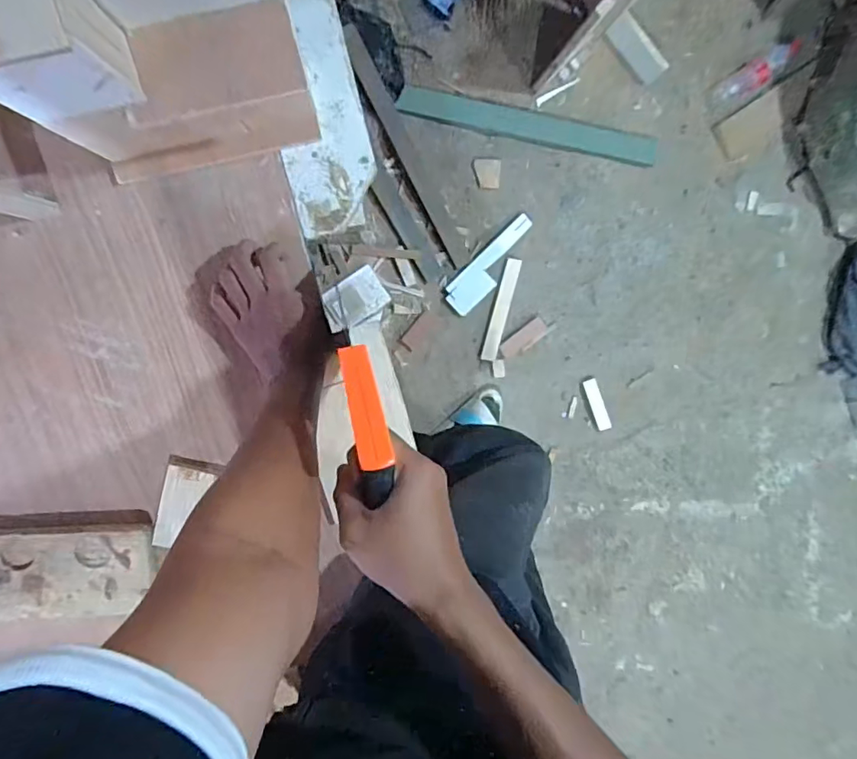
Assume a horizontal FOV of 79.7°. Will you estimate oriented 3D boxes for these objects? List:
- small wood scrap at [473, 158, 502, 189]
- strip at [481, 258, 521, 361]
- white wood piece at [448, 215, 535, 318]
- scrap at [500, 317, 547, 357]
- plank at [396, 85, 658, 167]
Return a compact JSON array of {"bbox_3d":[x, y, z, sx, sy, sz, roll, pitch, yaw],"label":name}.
[{"bbox_3d":[0.143,-0.501,1.248,0.064,0.008,0.068,1,99,-7],"label":"small wood scrap"},{"bbox_3d":[0.186,-0.176,1.309,0.042,0.017,0.259,13,97,-9],"label":"strip"},{"bbox_3d":[0.158,-0.284,1.280,0.086,0.022,0.280,44,91,-11],"label":"white wood piece"},{"bbox_3d":[0.247,-0.104,1.323,0.132,0.013,0.041,-40,101,0],"label":"scrap"},{"bbox_3d":[0.247,-0.617,1.248,0.628,0.027,0.065,10,97,-8],"label":"plank"}]

